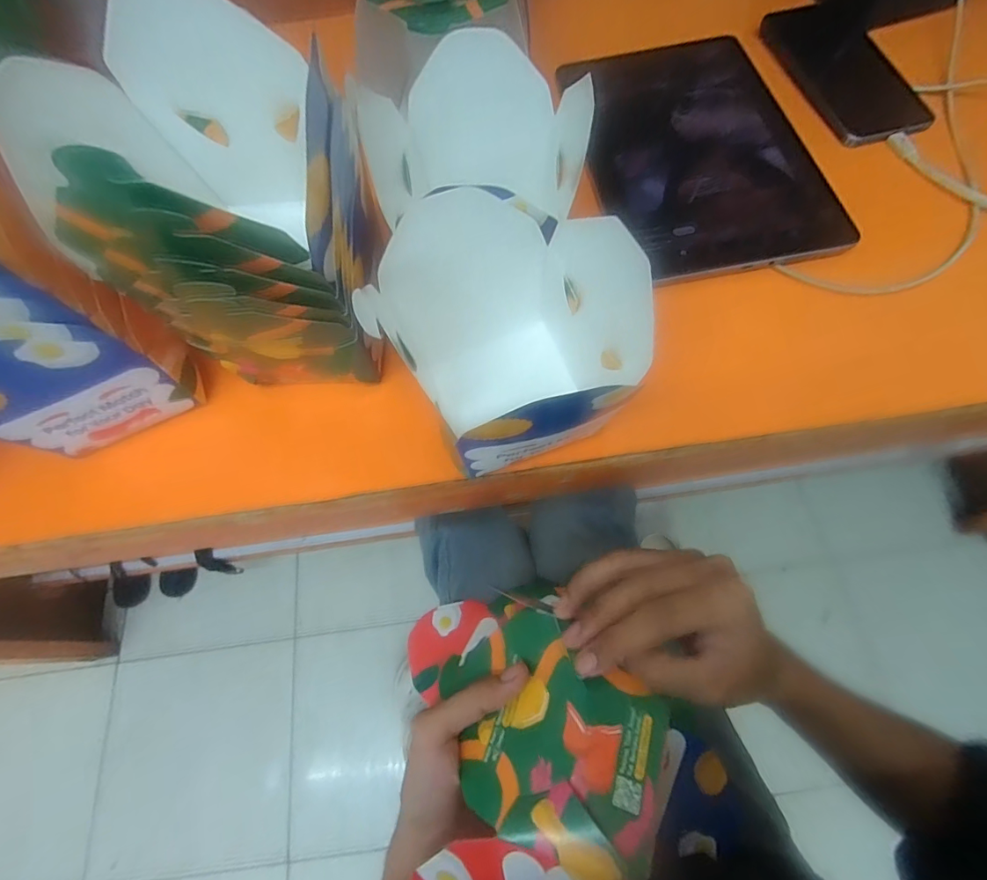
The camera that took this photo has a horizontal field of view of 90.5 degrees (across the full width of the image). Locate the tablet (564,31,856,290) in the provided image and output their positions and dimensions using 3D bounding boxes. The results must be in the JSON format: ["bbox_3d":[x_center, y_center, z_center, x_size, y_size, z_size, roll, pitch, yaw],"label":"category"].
[{"bbox_3d":[0.160,-0.235,0.392,0.164,0.010,0.248,-11,68,0],"label":"tablet"}]

